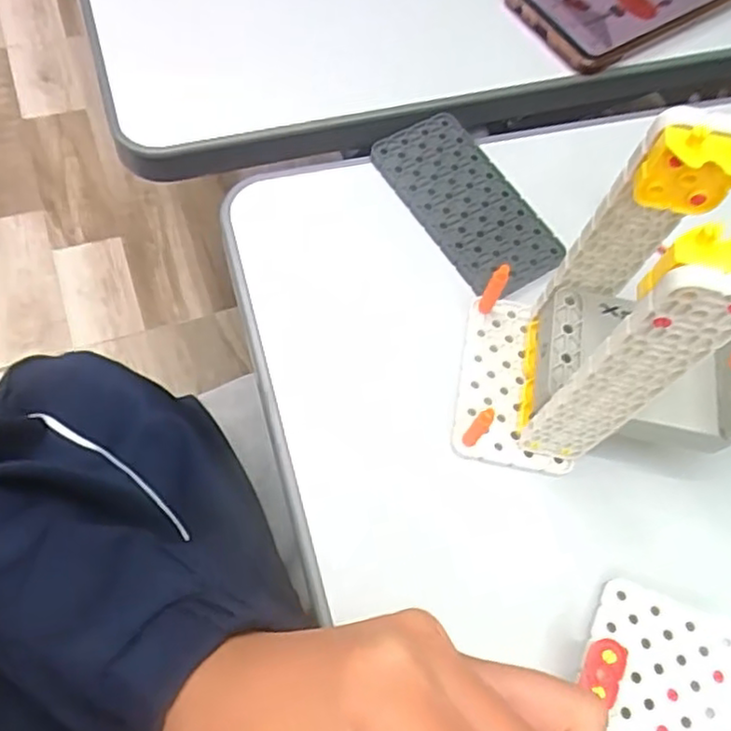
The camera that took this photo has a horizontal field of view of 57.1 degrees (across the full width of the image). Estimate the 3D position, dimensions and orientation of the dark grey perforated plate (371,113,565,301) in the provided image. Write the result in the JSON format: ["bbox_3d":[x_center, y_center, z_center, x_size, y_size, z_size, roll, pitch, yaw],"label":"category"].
[{"bbox_3d":[0.048,-0.079,0.323,0.049,0.004,0.100,-30,73,-18],"label":"dark grey perforated plate"}]

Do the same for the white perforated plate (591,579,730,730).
[{"bbox_3d":[0.100,0.119,0.235,0.048,0.010,0.075,26,65,5],"label":"white perforated plate"}]

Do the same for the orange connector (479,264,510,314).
[{"bbox_3d":[0.054,-0.031,0.285,0.006,0.036,0.006,3,66,-6],"label":"orange connector"}]

